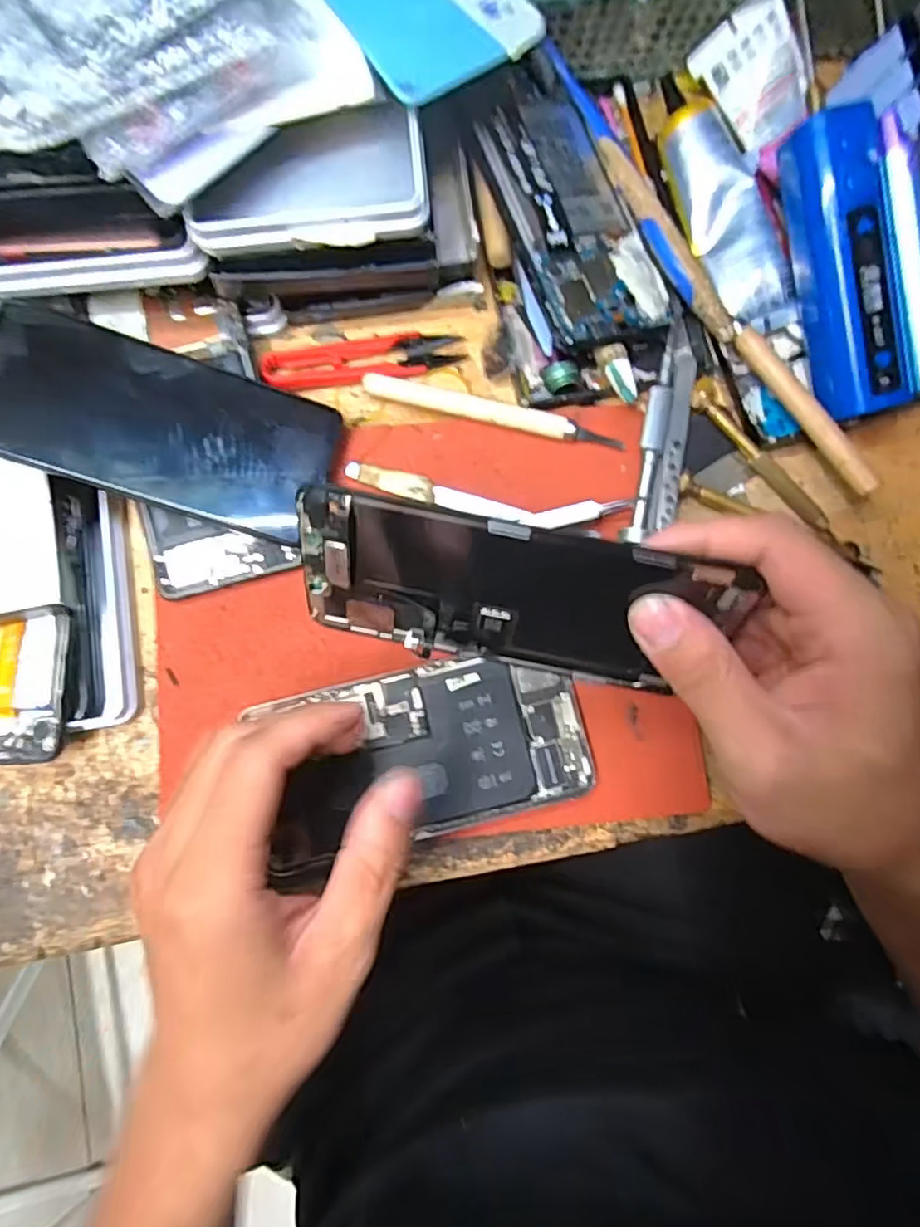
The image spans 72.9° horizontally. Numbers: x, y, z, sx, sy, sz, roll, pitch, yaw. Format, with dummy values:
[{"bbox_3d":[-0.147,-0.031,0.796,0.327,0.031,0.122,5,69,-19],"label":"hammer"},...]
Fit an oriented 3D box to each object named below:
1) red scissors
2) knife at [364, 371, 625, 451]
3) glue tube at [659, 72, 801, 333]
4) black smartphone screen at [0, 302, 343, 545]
[{"bbox_3d":[-0.050,-0.131,0.320,0.099,0.006,0.022,-10,83,-2],"label":"red scissors"},{"bbox_3d":[0.017,-0.099,0.312,0.129,0.013,0.010,13,82,1],"label":"knife"},{"bbox_3d":[0.132,-0.204,0.311,0.035,0.019,0.129,-20,83,-4],"label":"glue tube"},{"bbox_3d":[-0.137,-0.086,0.285,0.153,0.004,0.070,17,77,-11],"label":"black smartphone screen"}]

